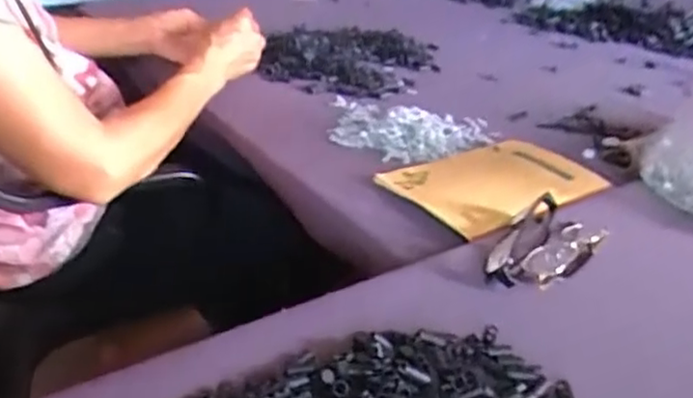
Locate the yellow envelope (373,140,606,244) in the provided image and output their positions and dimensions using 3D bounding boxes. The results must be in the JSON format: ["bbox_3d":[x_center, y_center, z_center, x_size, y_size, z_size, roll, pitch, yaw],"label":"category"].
[{"bbox_3d":[0.158,-0.018,0.702,0.226,0.027,0.151,-13,36,-32],"label":"yellow envelope"}]

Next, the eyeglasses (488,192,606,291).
[{"bbox_3d":[0.165,0.040,0.570,0.067,0.028,0.131,28,36,32],"label":"eyeglasses"}]

